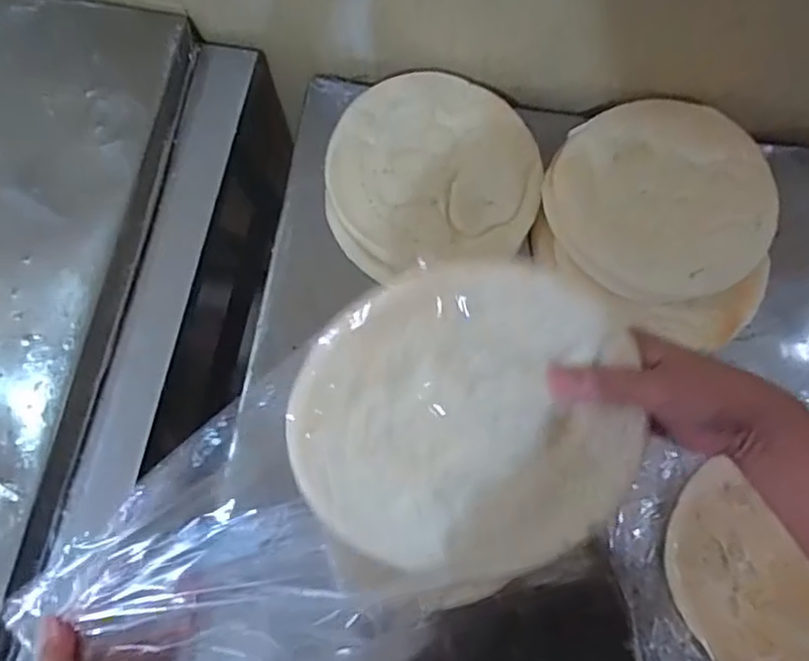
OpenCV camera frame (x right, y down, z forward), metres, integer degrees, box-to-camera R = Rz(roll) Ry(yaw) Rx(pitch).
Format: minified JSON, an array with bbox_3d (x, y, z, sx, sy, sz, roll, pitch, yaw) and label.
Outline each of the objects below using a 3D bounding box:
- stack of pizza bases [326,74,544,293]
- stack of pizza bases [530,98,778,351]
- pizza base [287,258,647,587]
[{"bbox_3d":[0.025,-0.154,0.627,0.200,0.029,0.188,-15,75,-3],"label":"stack of pizza bases"},{"bbox_3d":[0.239,-0.110,0.608,0.212,0.056,0.211,15,75,5],"label":"stack of pizza bases"},{"bbox_3d":[0.036,0.057,0.372,0.186,0.020,0.198,-1,112,-3],"label":"pizza base"}]

